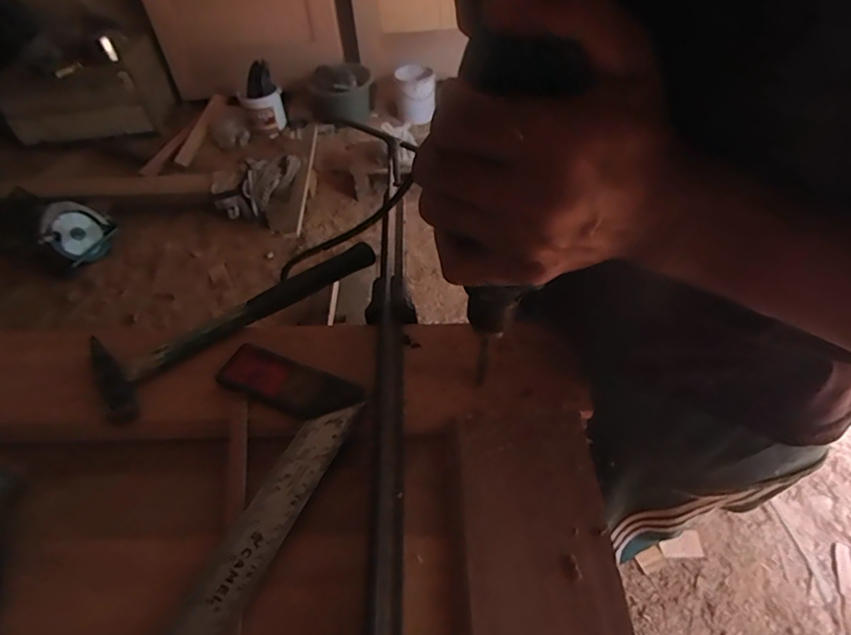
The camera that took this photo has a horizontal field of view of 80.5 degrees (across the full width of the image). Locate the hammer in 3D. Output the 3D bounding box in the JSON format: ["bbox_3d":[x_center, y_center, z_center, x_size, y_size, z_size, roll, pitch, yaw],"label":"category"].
[{"bbox_3d":[-0.169,-0.010,0.467,0.269,0.028,0.075,-35,57,-24],"label":"hammer"}]

